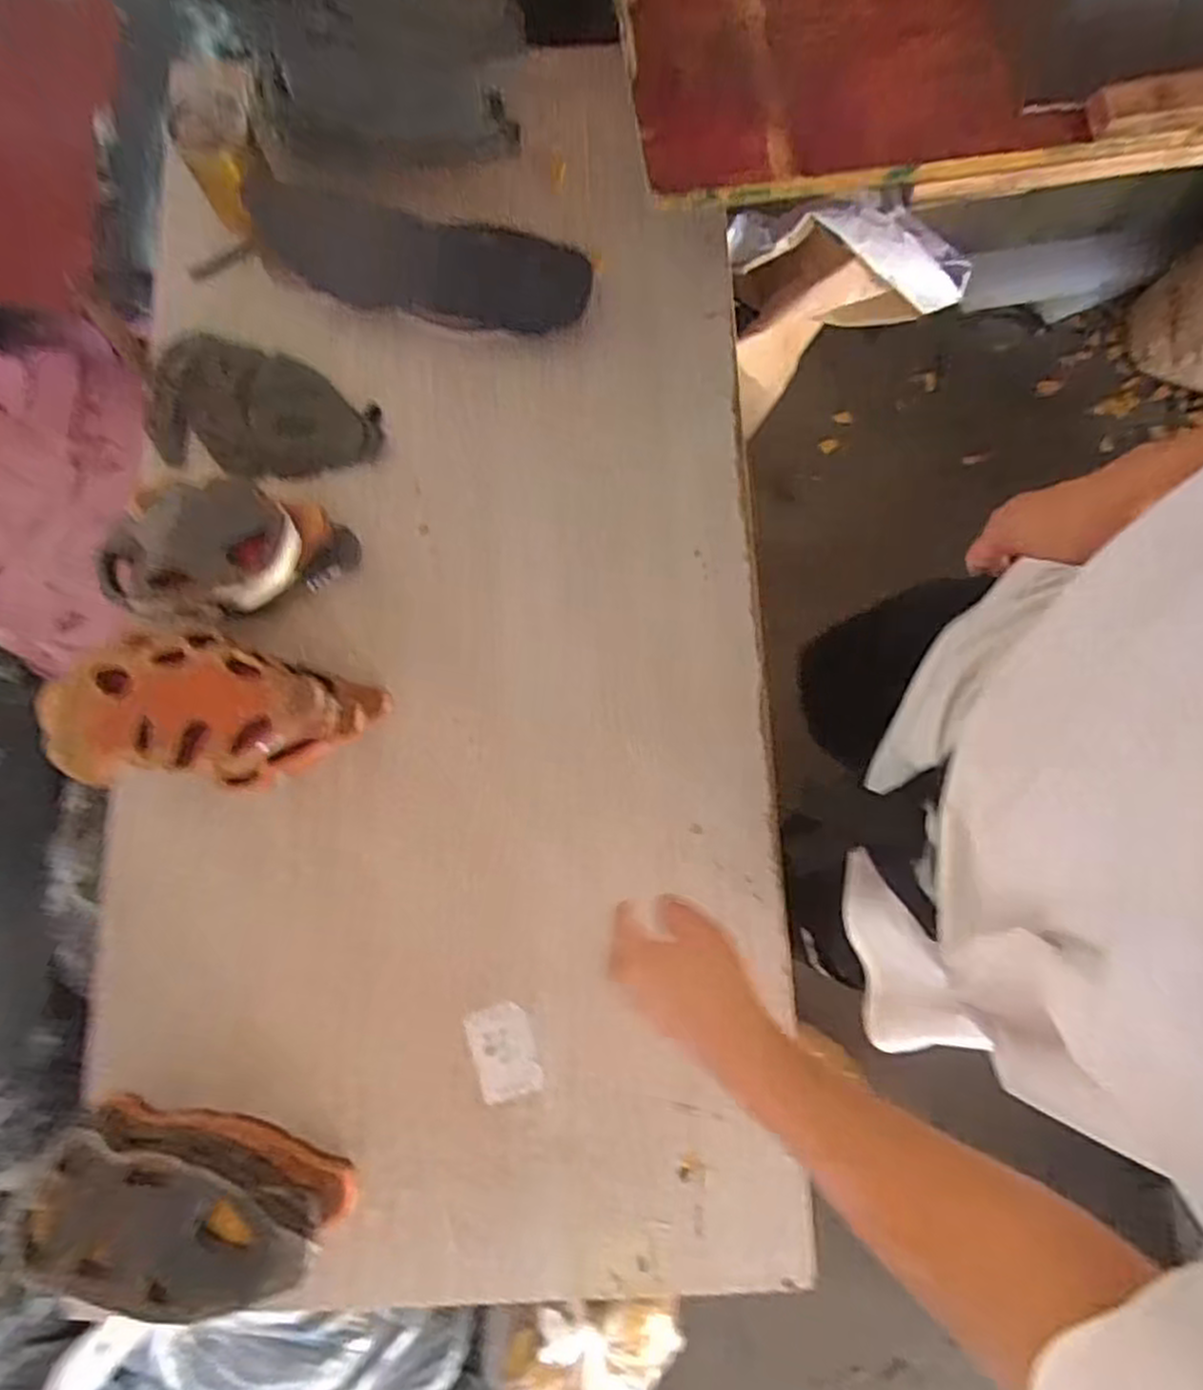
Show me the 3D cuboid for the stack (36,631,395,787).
[{"bbox_3d":[-0.313,0.014,0.614,0.231,0.101,0.112,2,80,1],"label":"stack"}]

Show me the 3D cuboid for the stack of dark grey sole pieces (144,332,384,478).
[{"bbox_3d":[-0.332,-0.283,0.740,0.239,0.042,0.145,5,80,2],"label":"stack of dark grey sole pieces"}]

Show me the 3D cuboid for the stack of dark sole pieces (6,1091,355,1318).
[{"bbox_3d":[-0.305,0.385,0.563,0.214,0.071,0.106,11,80,3],"label":"stack of dark sole pieces"}]

